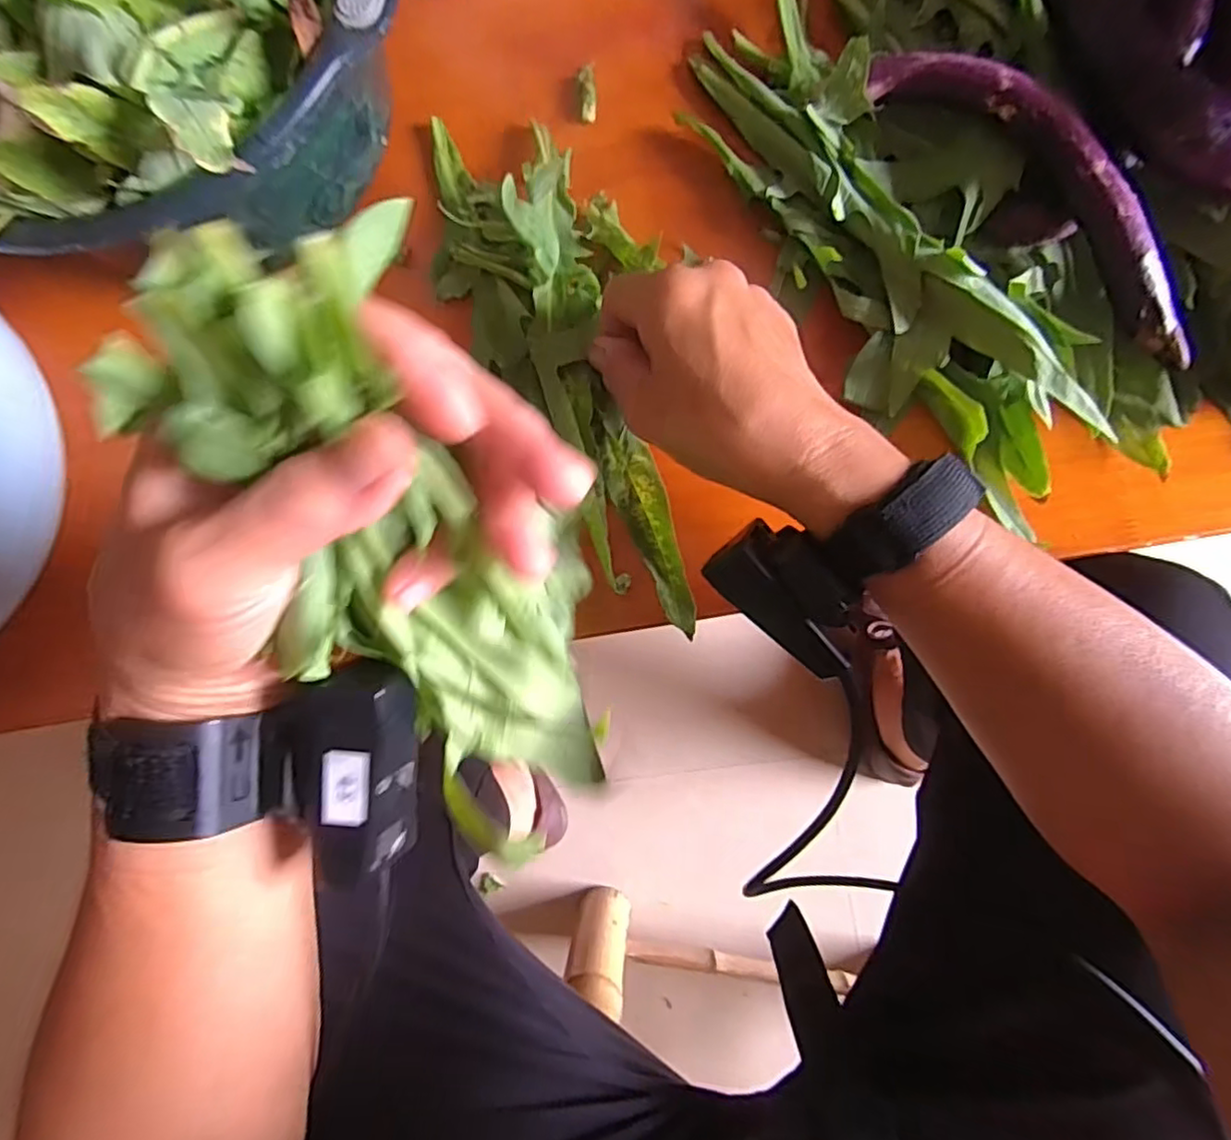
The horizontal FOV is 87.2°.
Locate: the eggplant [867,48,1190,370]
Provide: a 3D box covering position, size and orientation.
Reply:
[{"bbox_3d":[0.205,-0.183,0.302,0.035,0.032,0.202,-43,83,-1],"label":"eggplant"}]

